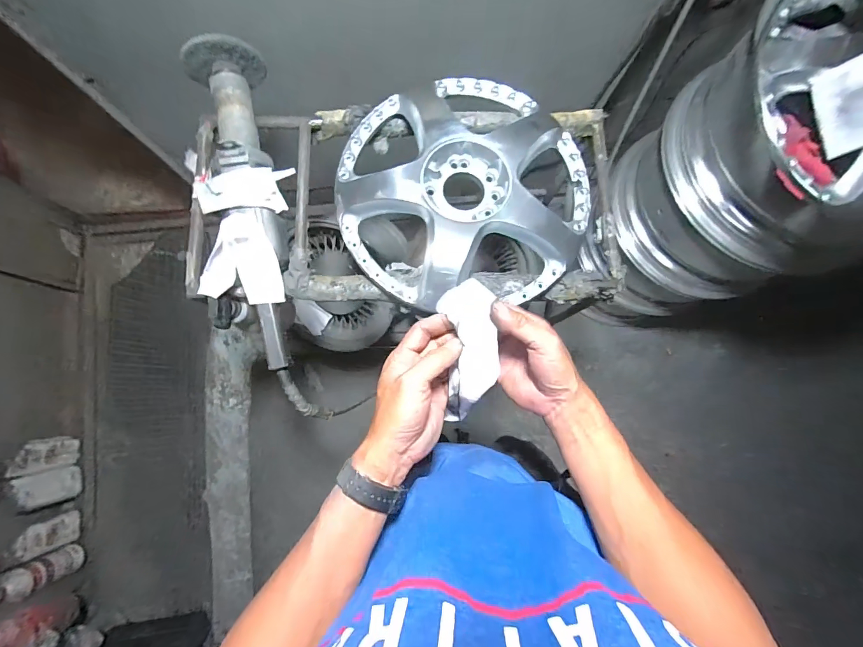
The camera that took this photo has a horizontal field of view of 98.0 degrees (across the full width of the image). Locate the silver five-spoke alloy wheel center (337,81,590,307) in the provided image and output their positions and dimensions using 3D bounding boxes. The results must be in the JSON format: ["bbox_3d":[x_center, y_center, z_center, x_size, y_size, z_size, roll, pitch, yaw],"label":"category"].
[{"bbox_3d":[0.056,-0.220,0.628,0.408,0.083,0.399,0,81,-2],"label":"silver five-spoke alloy wheel center"}]

